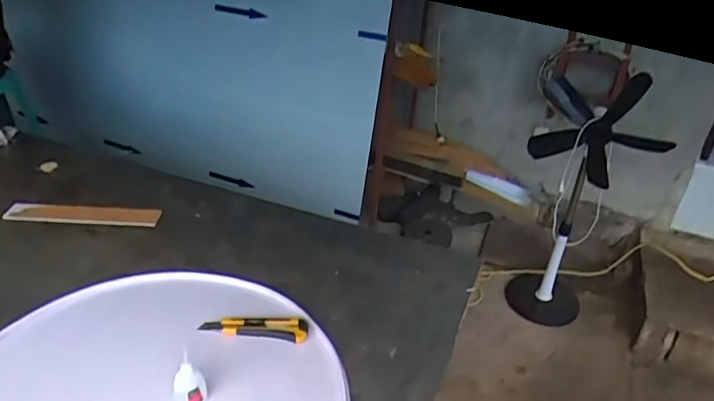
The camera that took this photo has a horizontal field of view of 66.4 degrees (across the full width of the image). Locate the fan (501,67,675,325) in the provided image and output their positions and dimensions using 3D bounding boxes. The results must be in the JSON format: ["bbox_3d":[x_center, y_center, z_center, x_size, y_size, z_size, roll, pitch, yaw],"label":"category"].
[{"bbox_3d":[0.680,0.040,1.731,0.343,0.919,0.395,16,32,18],"label":"fan"}]

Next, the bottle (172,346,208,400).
[{"bbox_3d":[-0.221,0.237,0.710,0.047,0.085,0.025,-7,32,-20],"label":"bottle"}]

